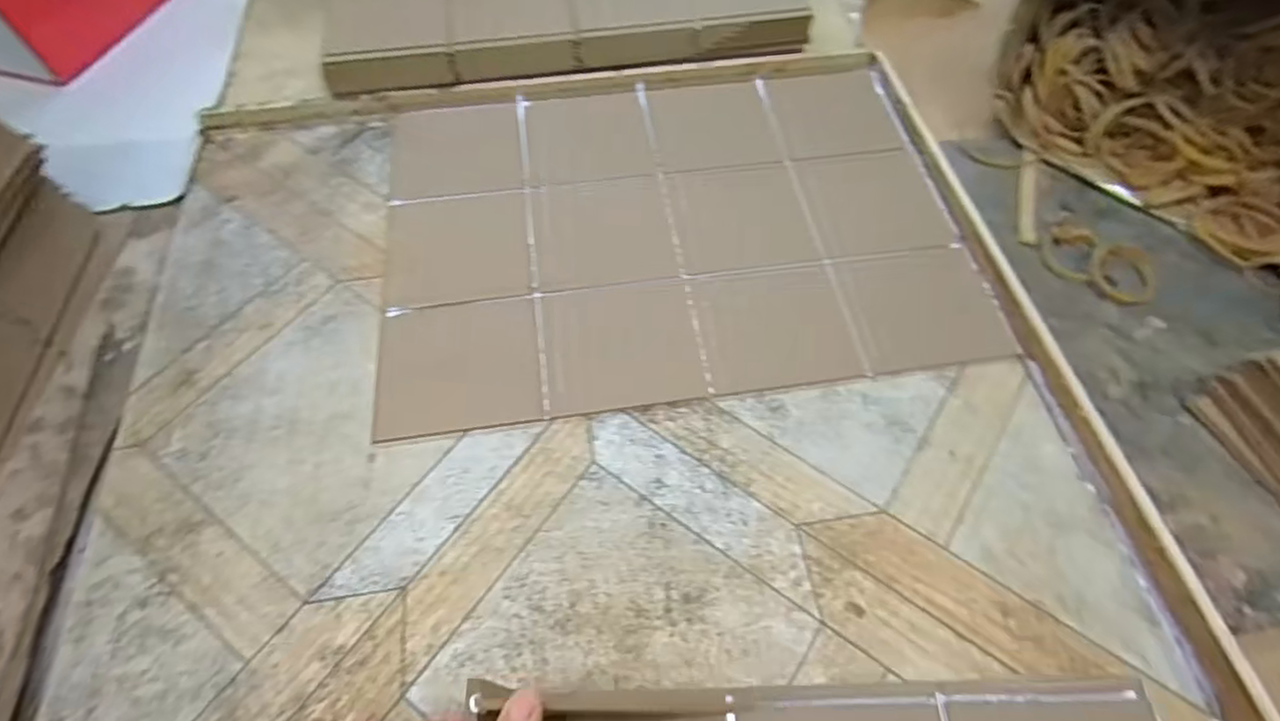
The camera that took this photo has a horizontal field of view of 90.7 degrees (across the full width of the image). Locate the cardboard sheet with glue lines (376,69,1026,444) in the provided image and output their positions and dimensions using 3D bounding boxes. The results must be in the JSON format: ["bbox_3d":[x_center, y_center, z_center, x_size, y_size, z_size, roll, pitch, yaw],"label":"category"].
[{"bbox_3d":[0.022,-0.112,0.495,0.426,0.008,0.315,-8,60,-4],"label":"cardboard sheet with glue lines"}]

